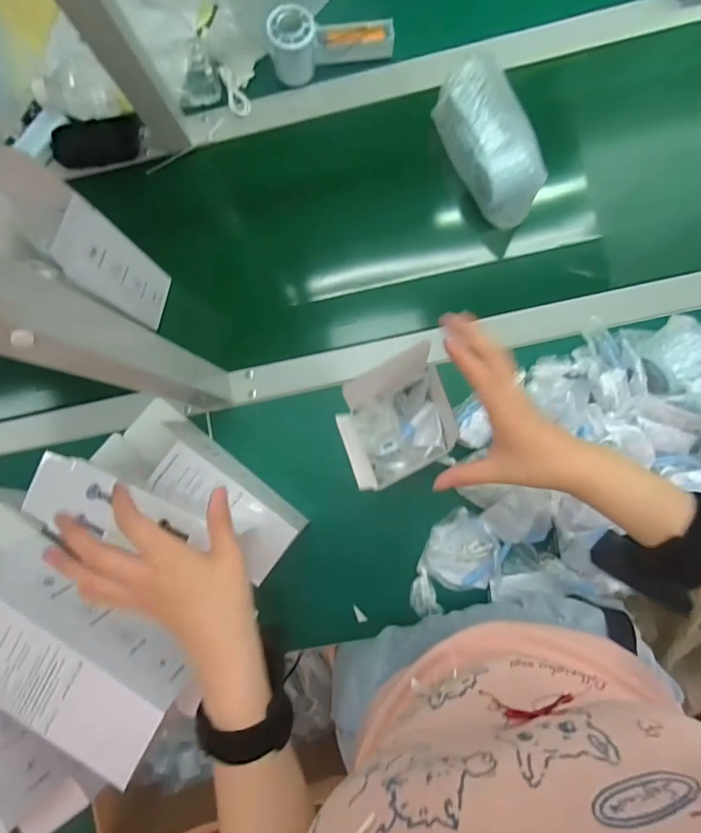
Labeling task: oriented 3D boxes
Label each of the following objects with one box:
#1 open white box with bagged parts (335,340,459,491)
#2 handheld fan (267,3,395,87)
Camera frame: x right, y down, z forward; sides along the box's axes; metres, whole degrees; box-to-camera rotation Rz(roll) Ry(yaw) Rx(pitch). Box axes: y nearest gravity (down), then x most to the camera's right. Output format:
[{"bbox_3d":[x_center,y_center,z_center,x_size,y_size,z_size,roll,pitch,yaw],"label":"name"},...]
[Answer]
[{"bbox_3d":[0.039,0.004,0.374,0.092,0.049,0.088,-24,86,3],"label":"open white box with bagged parts"},{"bbox_3d":[-0.023,-0.463,0.553,0.147,0.062,0.049,-10,86,4],"label":"handheld fan"}]

